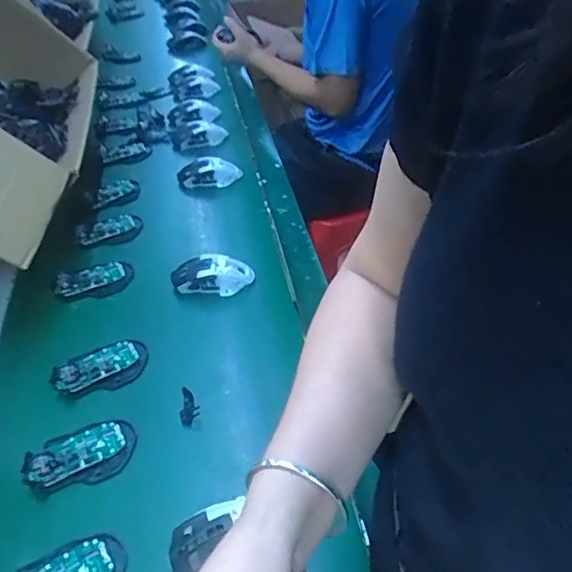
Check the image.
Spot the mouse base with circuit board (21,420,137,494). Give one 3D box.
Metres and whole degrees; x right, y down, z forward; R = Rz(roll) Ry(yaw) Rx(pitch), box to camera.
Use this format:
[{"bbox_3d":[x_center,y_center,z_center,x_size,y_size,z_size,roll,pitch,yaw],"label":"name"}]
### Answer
[{"bbox_3d":[-0.223,0.180,0.607,0.114,0.018,0.071,-21,42,-13],"label":"mouse base with circuit board"}]

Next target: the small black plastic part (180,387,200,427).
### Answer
[{"bbox_3d":[-0.113,0.139,0.658,0.021,0.014,0.048,-11,41,-2],"label":"small black plastic part"}]

